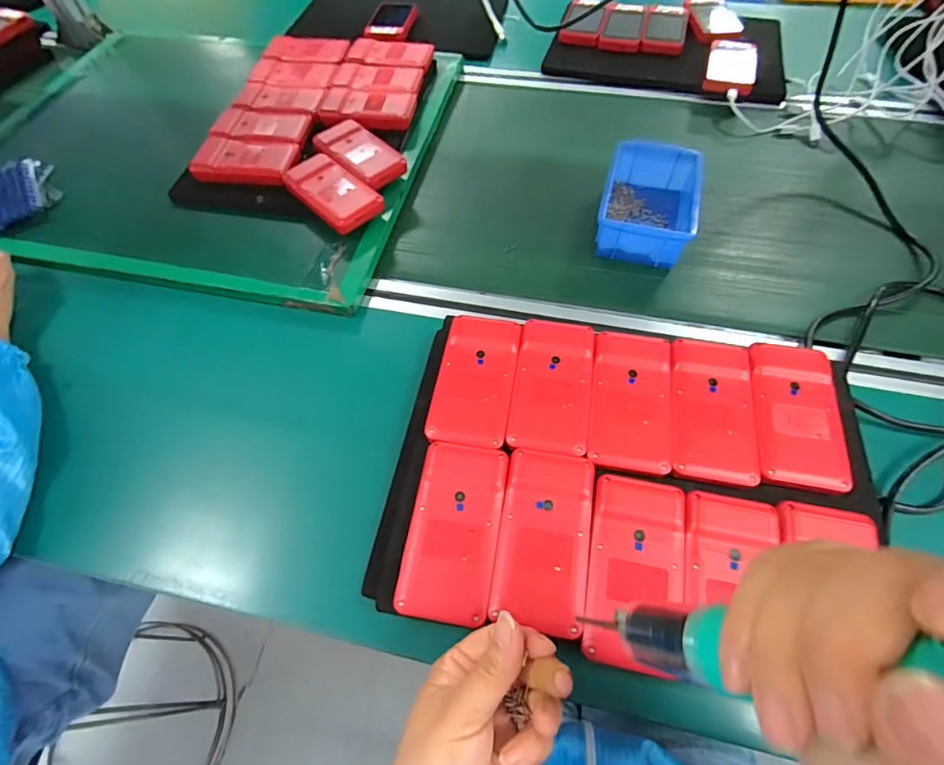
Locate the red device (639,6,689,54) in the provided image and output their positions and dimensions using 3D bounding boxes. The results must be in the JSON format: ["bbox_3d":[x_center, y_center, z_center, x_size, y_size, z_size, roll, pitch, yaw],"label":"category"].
[{"bbox_3d":[0.303,-0.555,0.739,0.063,0.011,0.142,14,61,10],"label":"red device"}]

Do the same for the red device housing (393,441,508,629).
[{"bbox_3d":[-0.013,0.102,0.334,0.062,0.011,0.119,8,60,7],"label":"red device housing"}]

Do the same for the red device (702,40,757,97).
[{"bbox_3d":[0.377,-0.462,0.690,0.064,0.020,0.130,15,61,10],"label":"red device"}]

